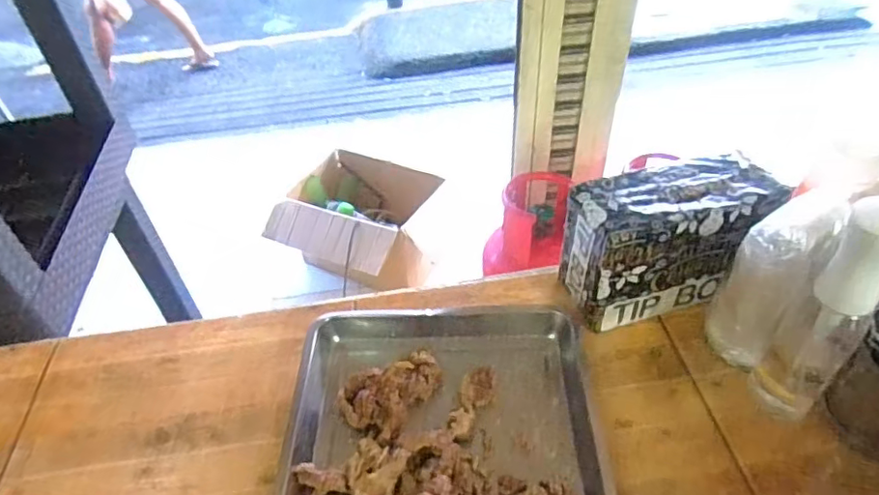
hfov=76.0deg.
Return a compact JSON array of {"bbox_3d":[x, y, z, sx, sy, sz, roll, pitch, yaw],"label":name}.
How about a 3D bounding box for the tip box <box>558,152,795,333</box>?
[{"bbox_3d":[0.285,-0.006,0.723,0.227,0.169,0.101,-11,45,-8],"label":"tip box"}]

